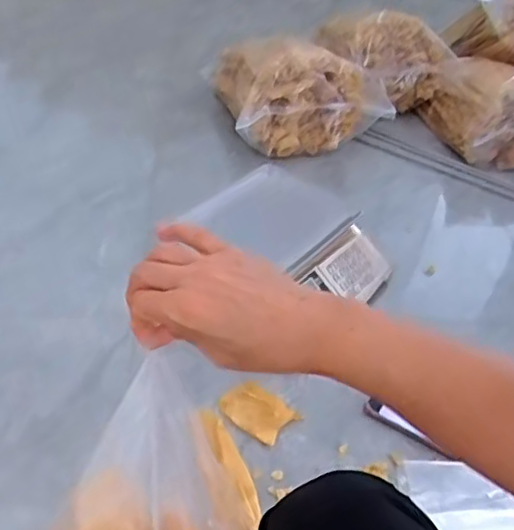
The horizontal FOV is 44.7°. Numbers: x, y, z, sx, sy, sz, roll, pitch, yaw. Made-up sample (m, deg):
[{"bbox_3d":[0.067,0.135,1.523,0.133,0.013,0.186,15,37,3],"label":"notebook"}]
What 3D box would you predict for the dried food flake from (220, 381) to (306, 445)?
[{"bbox_3d":[0.002,0.223,0.958,0.107,0.005,0.070,37,90,5],"label":"dried food flake"}]

